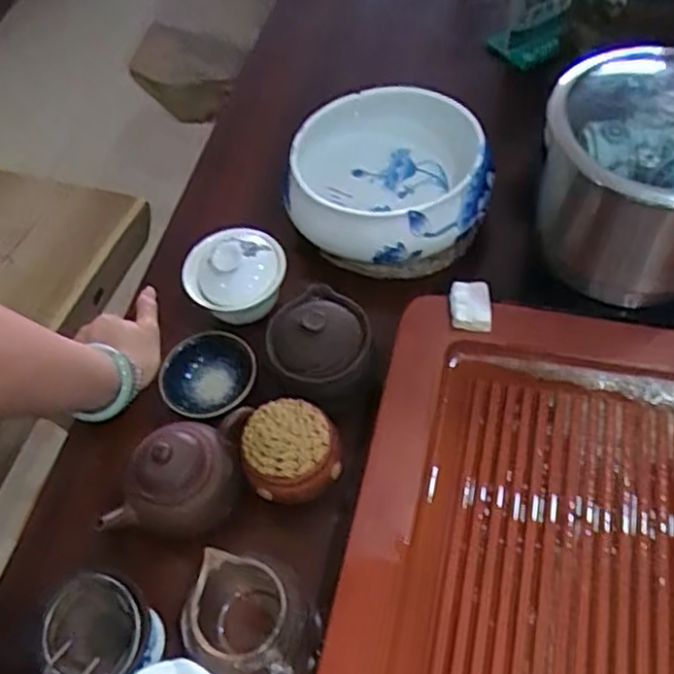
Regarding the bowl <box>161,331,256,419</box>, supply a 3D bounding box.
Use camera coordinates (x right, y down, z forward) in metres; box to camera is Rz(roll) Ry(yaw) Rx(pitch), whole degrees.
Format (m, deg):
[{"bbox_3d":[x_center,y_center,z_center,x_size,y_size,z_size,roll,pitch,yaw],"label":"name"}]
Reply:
[{"bbox_3d":[-0.109,0.034,0.610,0.079,0.038,0.085,-3,57,4],"label":"bowl"}]

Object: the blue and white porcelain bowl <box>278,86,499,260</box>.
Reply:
[{"bbox_3d":[0.048,-0.160,0.677,0.189,0.078,0.177,-2,58,3],"label":"blue and white porcelain bowl"}]

